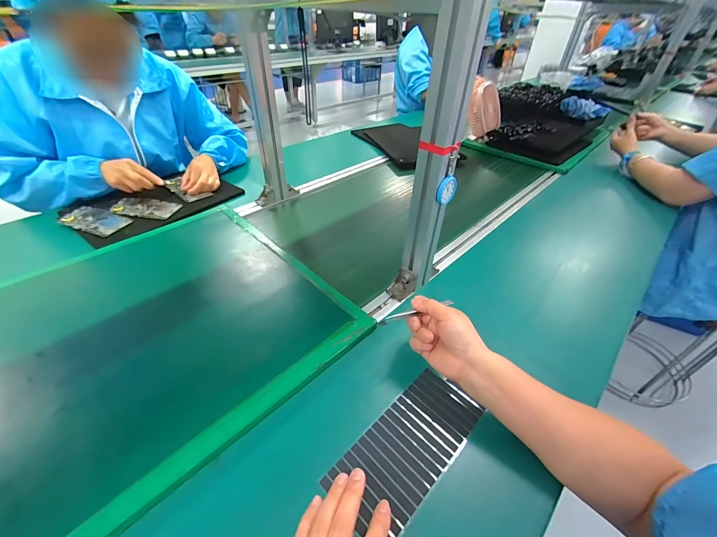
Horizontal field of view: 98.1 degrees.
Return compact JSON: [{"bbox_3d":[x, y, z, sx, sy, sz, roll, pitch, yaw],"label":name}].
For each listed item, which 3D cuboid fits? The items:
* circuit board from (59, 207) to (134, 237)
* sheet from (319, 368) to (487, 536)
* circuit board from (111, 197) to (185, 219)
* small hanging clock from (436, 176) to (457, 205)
[{"bbox_3d":[-0.594,-0.109,0.698,0.154,0.007,0.075,14,42,14],"label":"circuit board"},{"bbox_3d":[0.065,0.208,0.376,0.192,0.008,0.091,-32,50,-33],"label":"sheet"},{"bbox_3d":[-0.508,-0.146,0.742,0.152,0.007,0.074,6,41,6],"label":"circuit board"},{"bbox_3d":[0.130,-0.114,0.455,0.033,0.040,0.009,-26,48,-28],"label":"small hanging clock"}]

